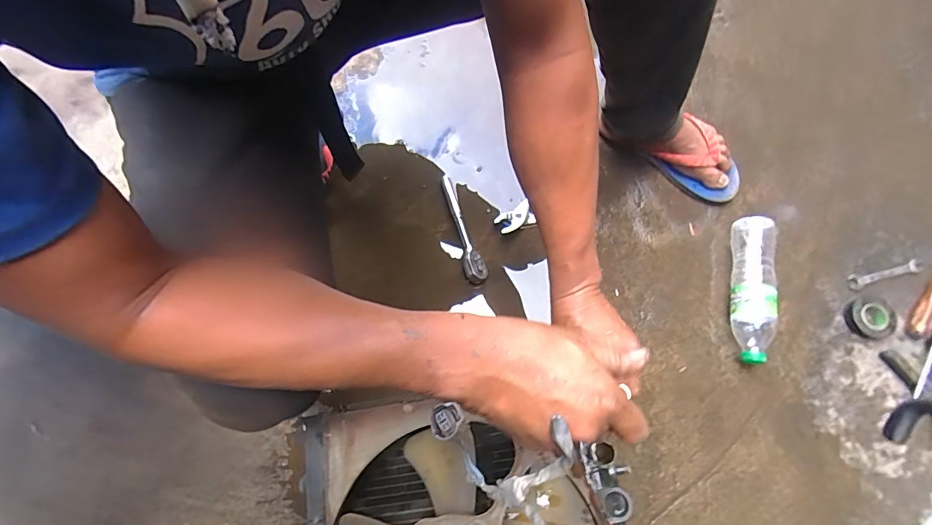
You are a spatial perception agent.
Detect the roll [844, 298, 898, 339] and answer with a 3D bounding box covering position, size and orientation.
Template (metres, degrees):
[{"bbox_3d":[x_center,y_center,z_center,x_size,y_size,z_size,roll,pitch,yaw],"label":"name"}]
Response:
[{"bbox_3d":[0.620,0.086,0.685,0.070,0.016,0.060,-6,73,-1],"label":"roll"}]

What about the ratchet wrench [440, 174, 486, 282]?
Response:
[{"bbox_3d":[-0.007,-0.059,0.735,0.033,0.030,0.195,-16,73,-4],"label":"ratchet wrench"}]

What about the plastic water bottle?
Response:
[{"bbox_3d":[0.439,0.040,0.688,0.060,0.053,0.223,6,73,2],"label":"plastic water bottle"}]

